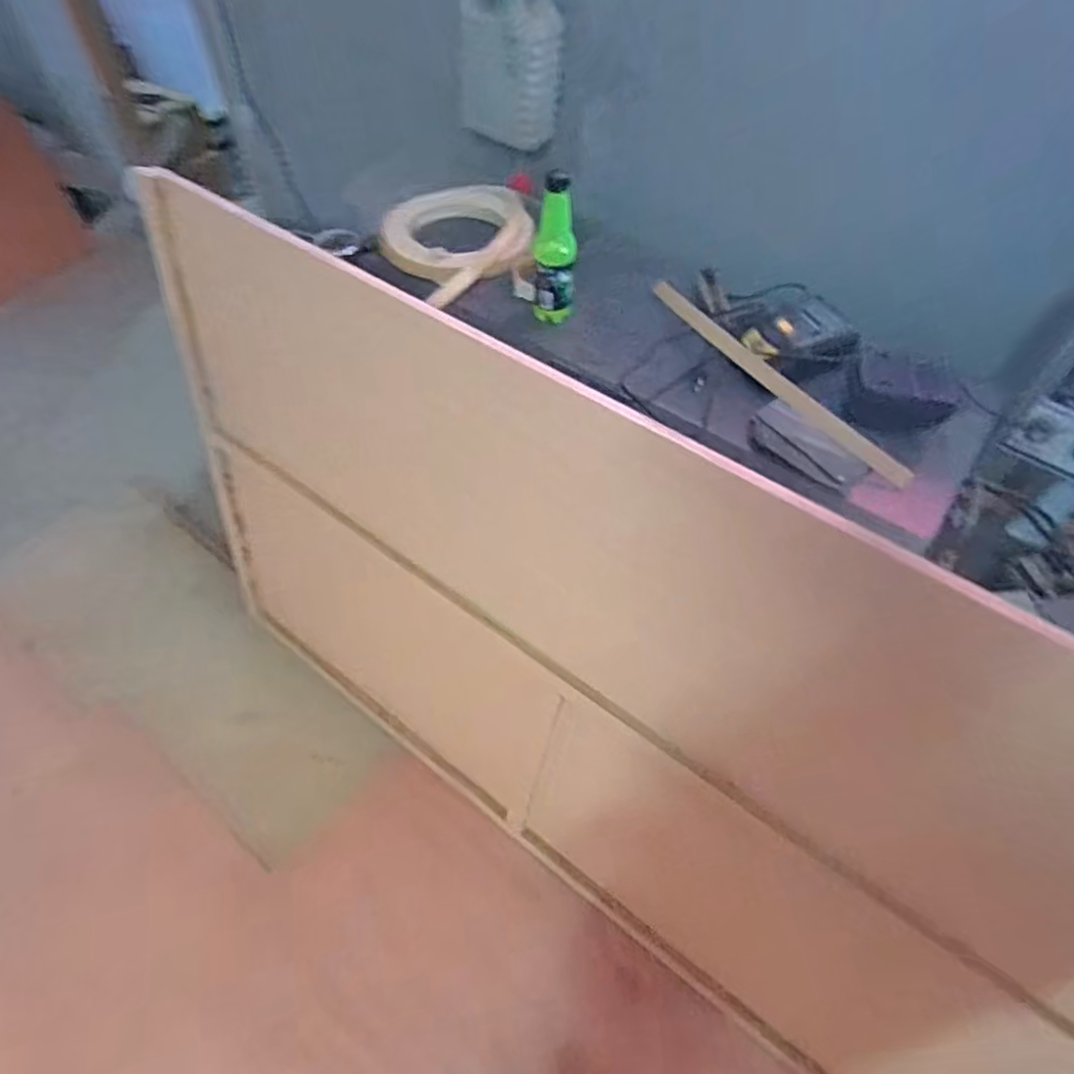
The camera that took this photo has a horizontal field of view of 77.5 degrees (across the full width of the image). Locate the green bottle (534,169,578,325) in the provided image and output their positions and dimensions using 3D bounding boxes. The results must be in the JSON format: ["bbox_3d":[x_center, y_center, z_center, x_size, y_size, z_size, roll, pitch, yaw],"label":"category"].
[{"bbox_3d":[0.025,-0.372,0.902,0.054,0.206,0.052,4,56,5],"label":"green bottle"}]

